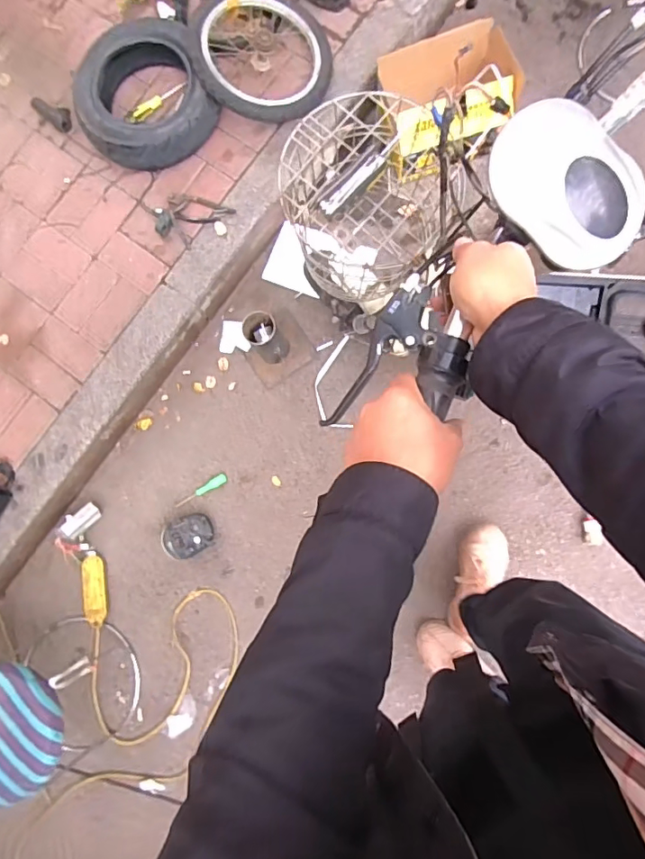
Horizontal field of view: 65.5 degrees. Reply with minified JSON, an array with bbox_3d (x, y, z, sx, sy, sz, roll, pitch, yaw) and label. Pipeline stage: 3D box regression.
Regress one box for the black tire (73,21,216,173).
[{"bbox_3d":[-0.478,-0.884,1.342,0.342,0.127,0.344,0,85,3],"label":"black tire"}]

